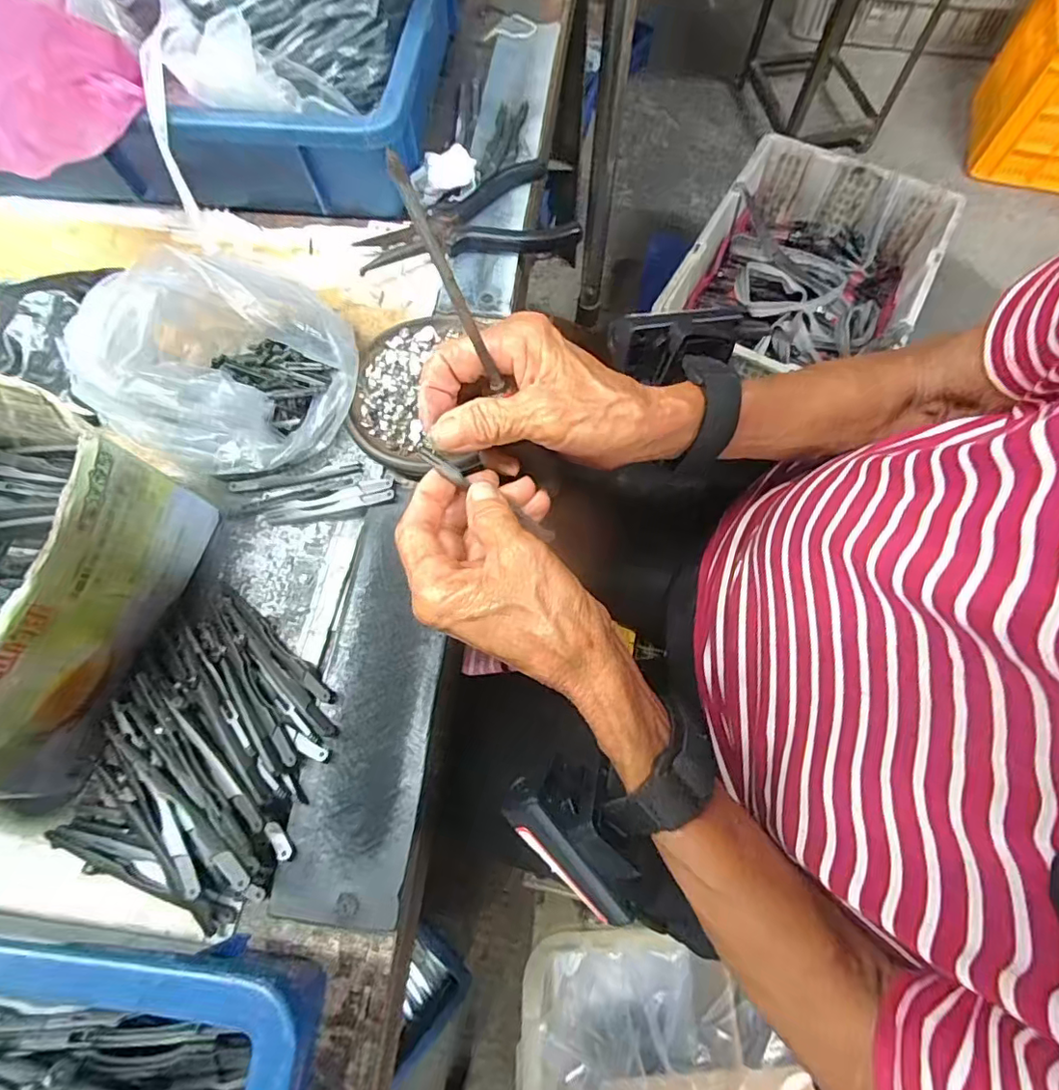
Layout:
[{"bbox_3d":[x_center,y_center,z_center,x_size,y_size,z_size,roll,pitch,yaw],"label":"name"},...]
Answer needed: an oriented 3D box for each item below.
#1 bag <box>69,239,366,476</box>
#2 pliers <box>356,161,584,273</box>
[{"bbox_3d":[-0.165,-0.106,0.304,0.101,0.076,0.129,18,70,8],"label":"bag"},{"bbox_3d":[-0.046,-0.240,0.392,0.151,0.017,0.090,-5,69,0],"label":"pliers"}]

